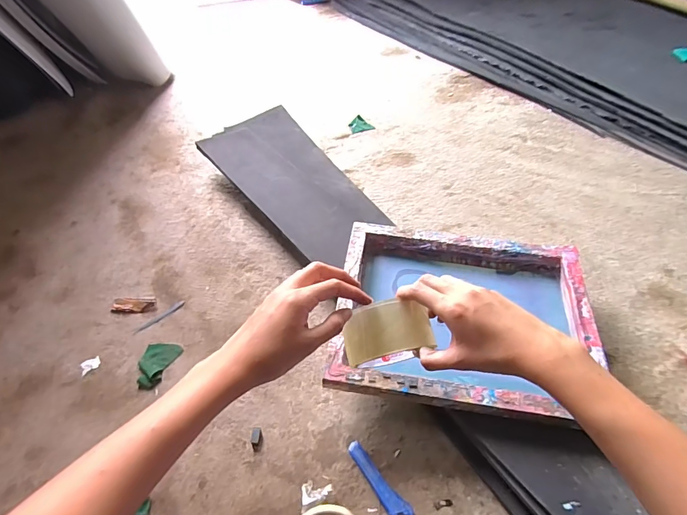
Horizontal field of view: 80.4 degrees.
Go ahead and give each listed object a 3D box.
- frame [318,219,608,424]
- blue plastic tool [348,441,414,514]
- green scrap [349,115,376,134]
[{"bbox_3d":[0.217,0.106,0.753,0.441,0.070,0.355,6,50,5],"label":"frame"},{"bbox_3d":[0.052,0.349,0.634,0.032,0.015,0.134,-34,58,-24],"label":"blue plastic tool"},{"bbox_3d":[0.049,-0.411,1.255,0.072,0.005,0.080,-16,53,-12],"label":"green scrap"}]

